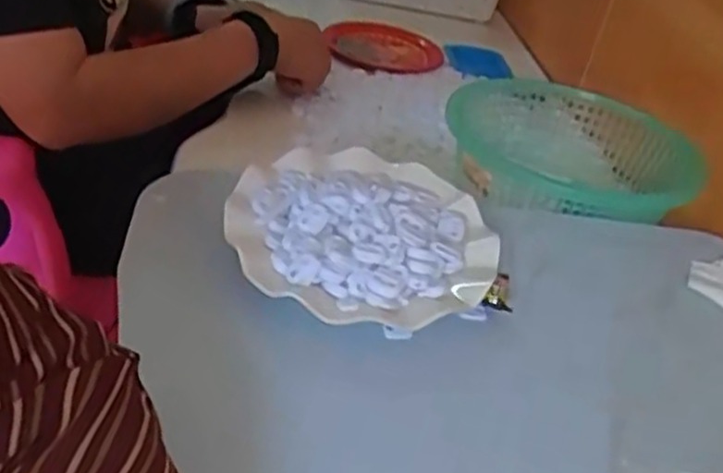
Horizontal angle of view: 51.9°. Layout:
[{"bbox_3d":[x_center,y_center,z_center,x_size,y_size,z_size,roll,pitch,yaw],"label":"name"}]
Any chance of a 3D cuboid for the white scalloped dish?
[{"bbox_3d":[0.000,0.001,0.505,0.176,0.040,0.169,8,34,-5],"label":"white scalloped dish"}]

